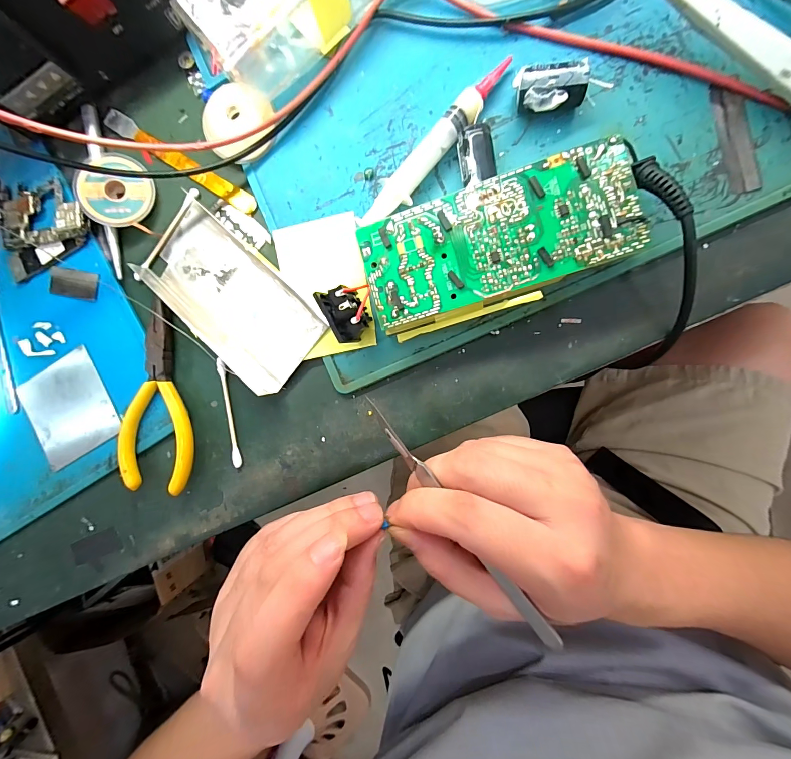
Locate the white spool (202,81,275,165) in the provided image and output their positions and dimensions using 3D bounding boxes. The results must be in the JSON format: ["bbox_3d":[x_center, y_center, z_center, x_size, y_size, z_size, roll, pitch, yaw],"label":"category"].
[{"bbox_3d":[-0.094,-0.153,0.209,0.037,0.013,0.041,19,96,7],"label":"white spool"}]

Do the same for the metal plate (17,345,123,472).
[{"bbox_3d":[-0.228,0.021,0.244,0.065,0.004,0.065,-31,90,5],"label":"metal plate"}]

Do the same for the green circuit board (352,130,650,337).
[{"bbox_3d":[0.051,-0.070,0.183,0.131,0.025,0.056,-15,91,9],"label":"green circuit board"}]

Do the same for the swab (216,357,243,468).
[{"bbox_3d":[-0.108,0.022,0.225,0.005,0.005,0.070,-9,92,9],"label":"swab"}]

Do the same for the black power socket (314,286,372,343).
[{"bbox_3d":[-0.026,-0.038,0.196,0.021,0.024,0.029,-28,89,9],"label":"black power socket"}]

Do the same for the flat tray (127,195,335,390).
[{"bbox_3d":[-0.104,-0.052,0.213,0.121,0.018,0.058,42,98,4],"label":"flat tray"}]

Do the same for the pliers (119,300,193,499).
[{"bbox_3d":[-0.156,0.013,0.227,0.048,0.014,0.118,-2,93,9],"label":"pliers"}]

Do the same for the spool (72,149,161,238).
[{"bbox_3d":[-0.179,-0.121,0.223,0.044,0.009,0.044,9,88,-10],"label":"spool"}]

